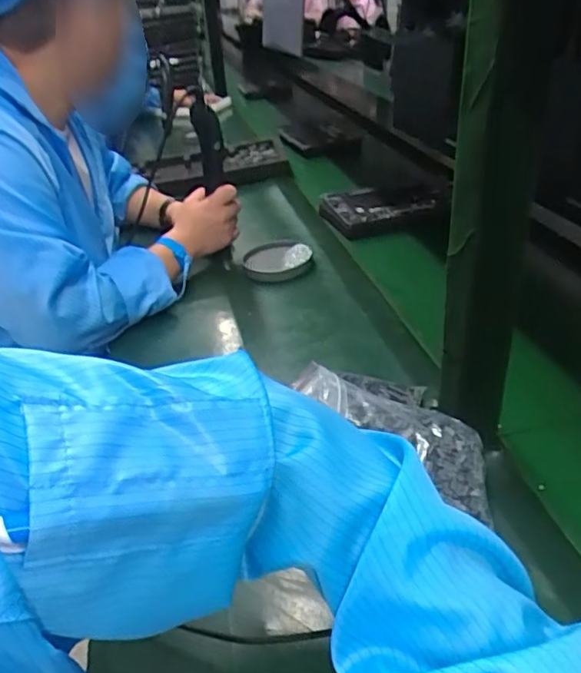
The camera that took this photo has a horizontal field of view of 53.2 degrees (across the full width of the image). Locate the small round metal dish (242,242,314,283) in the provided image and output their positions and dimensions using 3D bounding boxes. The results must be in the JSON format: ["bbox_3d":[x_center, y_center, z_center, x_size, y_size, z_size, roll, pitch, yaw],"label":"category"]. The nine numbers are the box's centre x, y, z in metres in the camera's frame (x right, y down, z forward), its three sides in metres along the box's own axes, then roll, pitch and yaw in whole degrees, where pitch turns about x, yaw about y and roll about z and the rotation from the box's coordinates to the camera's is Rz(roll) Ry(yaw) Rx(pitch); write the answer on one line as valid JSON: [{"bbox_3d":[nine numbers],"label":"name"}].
[{"bbox_3d":[-0.022,-0.111,0.882,0.108,0.020,0.106,-11,40,10],"label":"small round metal dish"}]

